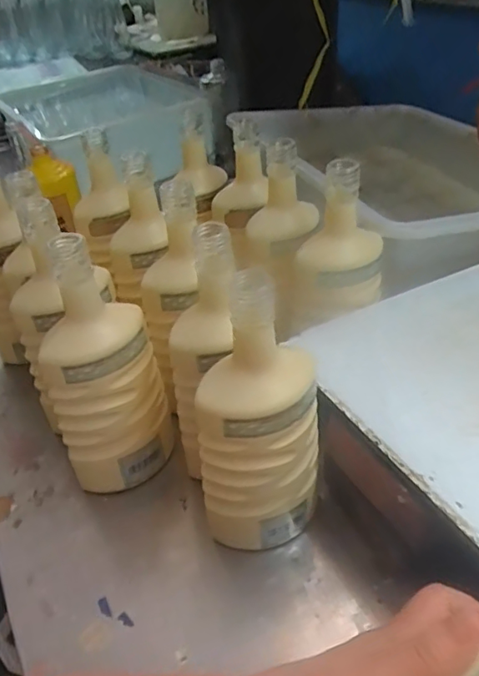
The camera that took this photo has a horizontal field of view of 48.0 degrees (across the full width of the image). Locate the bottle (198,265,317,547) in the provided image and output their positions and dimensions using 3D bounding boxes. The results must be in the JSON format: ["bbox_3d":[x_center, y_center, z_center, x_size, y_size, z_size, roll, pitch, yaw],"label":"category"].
[{"bbox_3d":[0.016,0.076,0.420,0.077,0.243,0.073,17,43,25],"label":"bottle"}]

